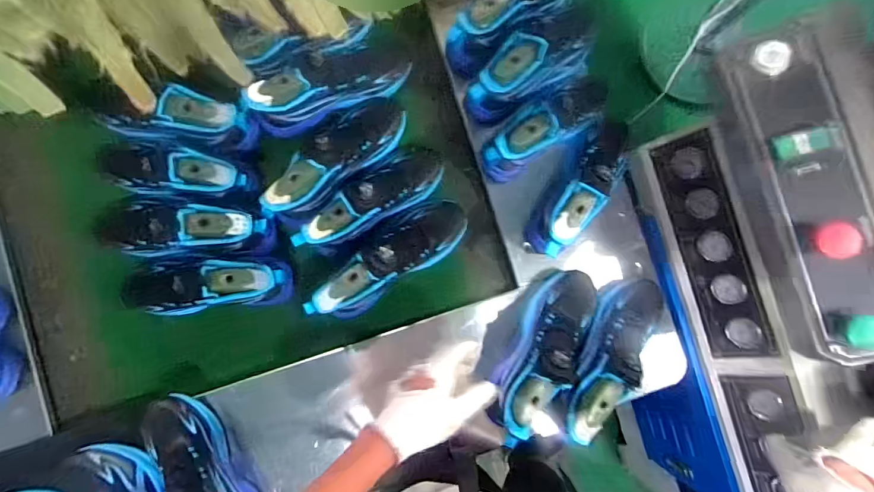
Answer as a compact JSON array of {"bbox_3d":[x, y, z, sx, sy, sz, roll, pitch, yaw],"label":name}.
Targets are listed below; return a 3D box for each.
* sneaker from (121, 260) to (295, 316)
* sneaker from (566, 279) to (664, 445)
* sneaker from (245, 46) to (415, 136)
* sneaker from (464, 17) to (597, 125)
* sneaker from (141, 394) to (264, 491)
[{"bbox_3d":[-0.368,0.060,0.666,0.260,0.108,0.082,-3,85,-5],"label":"sneaker"},{"bbox_3d":[0.273,0.159,0.652,0.090,0.093,0.276,36,62,-1],"label":"sneaker"},{"bbox_3d":[-0.171,-0.272,0.698,0.275,0.090,0.098,-27,87,-7],"label":"sneaker"},{"bbox_3d":[0.159,-0.288,0.703,0.247,0.119,0.087,-26,87,-6],"label":"sneaker"},{"bbox_3d":[-0.356,0.337,0.628,0.105,0.141,0.234,-29,87,-7],"label":"sneaker"}]

